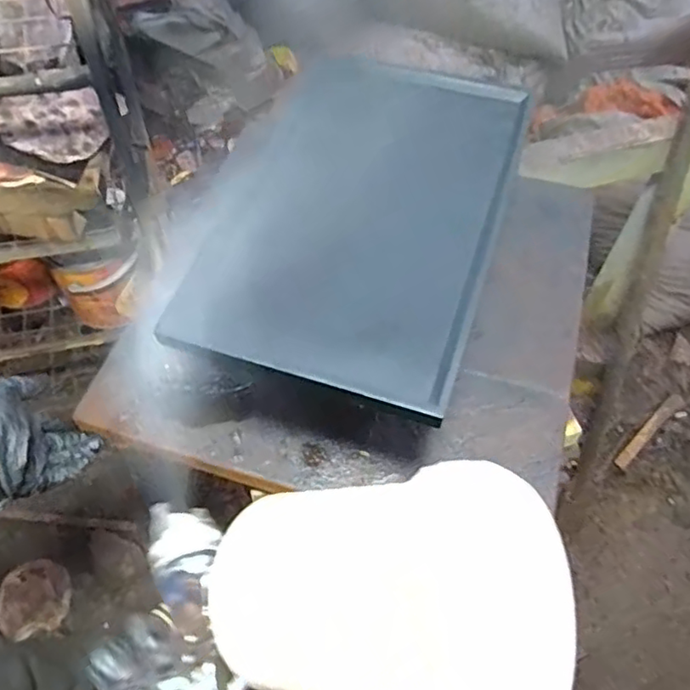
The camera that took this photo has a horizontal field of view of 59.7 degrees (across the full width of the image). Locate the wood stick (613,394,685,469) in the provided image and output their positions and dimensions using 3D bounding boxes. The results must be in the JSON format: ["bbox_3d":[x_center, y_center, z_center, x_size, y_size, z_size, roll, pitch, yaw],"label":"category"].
[{"bbox_3d":[0.758,0.213,1.495,0.276,0.011,0.035,-37,64,-20],"label":"wood stick"}]

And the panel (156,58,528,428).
[{"bbox_3d":[0.013,-0.134,0.566,0.251,0.026,0.391,15,59,11],"label":"panel"}]

